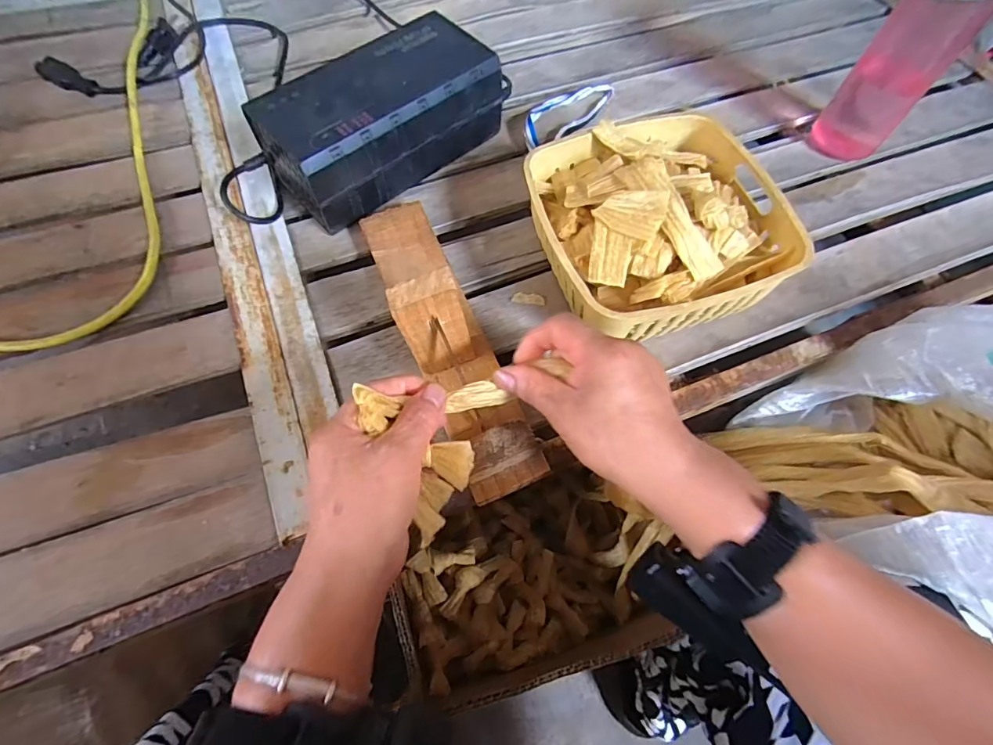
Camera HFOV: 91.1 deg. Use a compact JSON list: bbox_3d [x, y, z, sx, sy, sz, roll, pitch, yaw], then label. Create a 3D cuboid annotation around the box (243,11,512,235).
[{"bbox_3d":[-0.107,-0.243,0.467,0.222,0.095,0.108,-38,78,-20],"label":"box"}]

